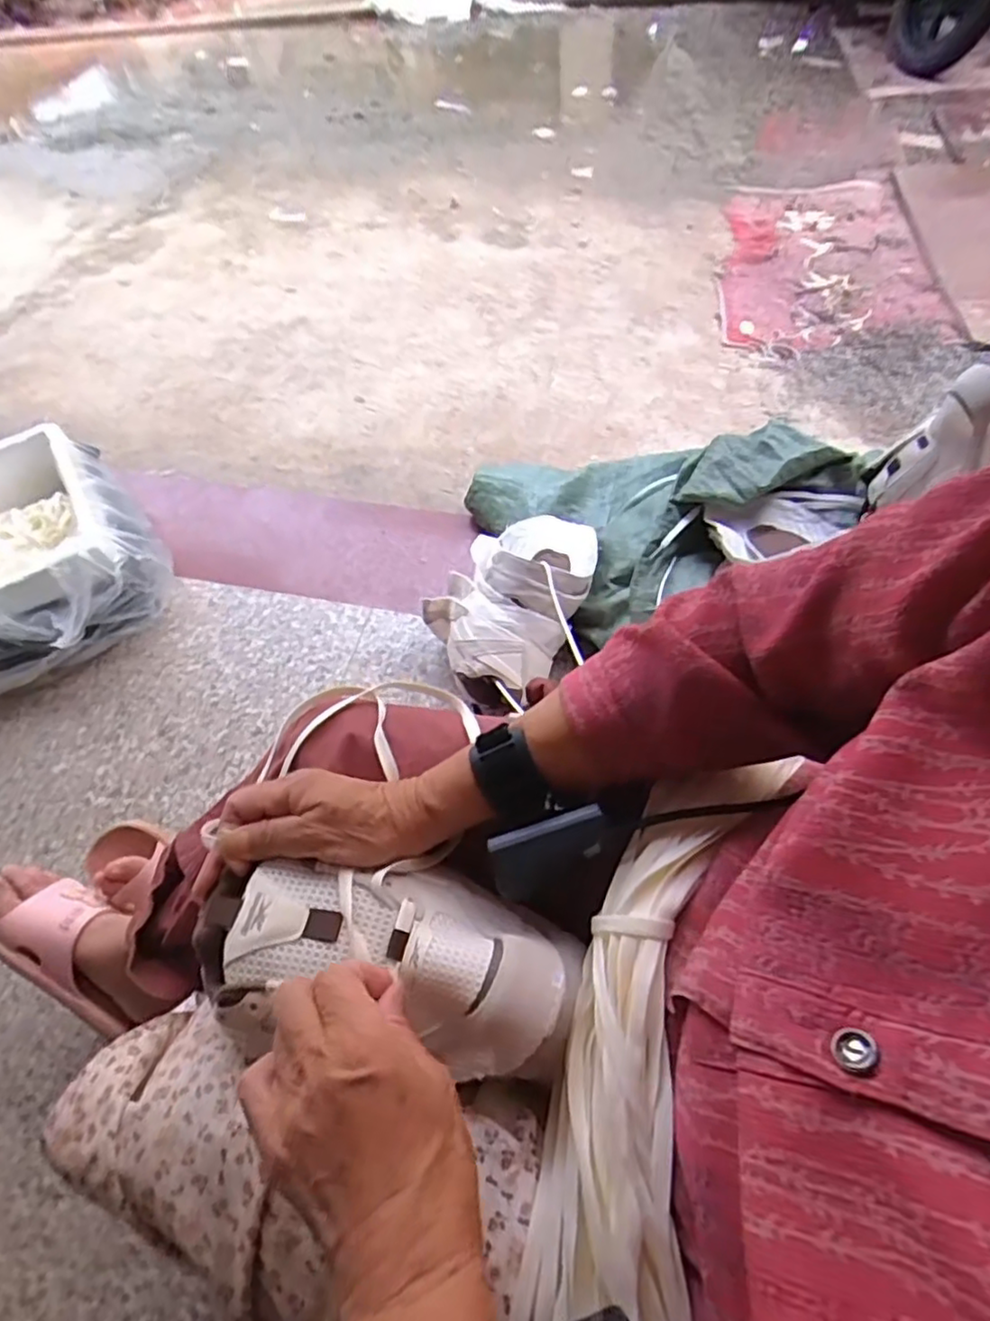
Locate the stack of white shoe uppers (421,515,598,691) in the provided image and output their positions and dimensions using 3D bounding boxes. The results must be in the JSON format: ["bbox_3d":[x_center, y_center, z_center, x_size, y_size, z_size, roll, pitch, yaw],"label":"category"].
[{"bbox_3d":[0.029,-0.114,0.900,0.191,0.081,0.328,21,63,18],"label":"stack of white shoe uppers"}]

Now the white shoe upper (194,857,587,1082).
[{"bbox_3d":[-0.060,0.162,0.361,0.205,0.066,0.103,10,56,5],"label":"white shoe upper"}]

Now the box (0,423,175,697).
[{"bbox_3d":[-0.718,-0.164,1.030,0.343,0.146,0.421,-26,60,-9],"label":"box"}]

